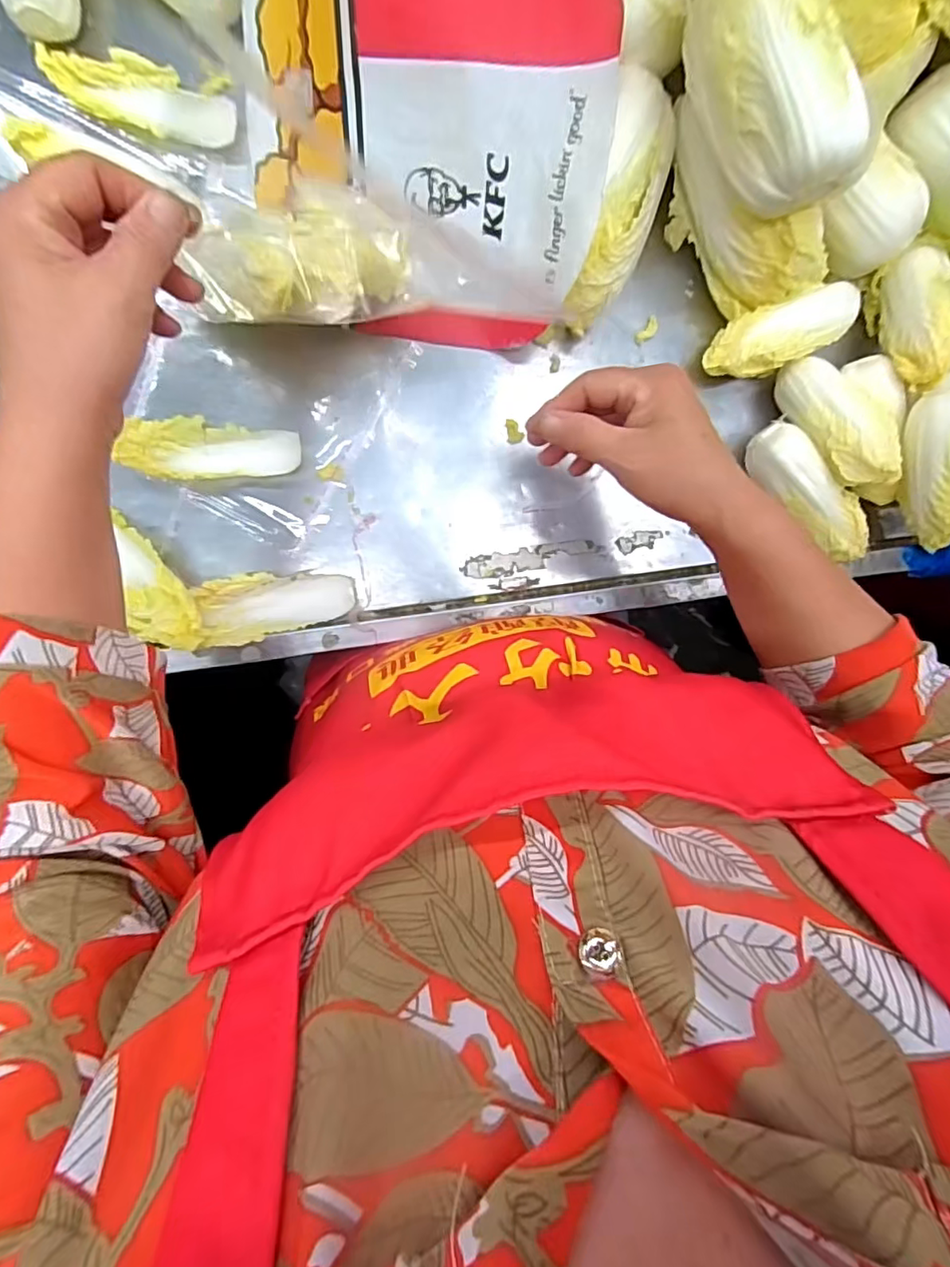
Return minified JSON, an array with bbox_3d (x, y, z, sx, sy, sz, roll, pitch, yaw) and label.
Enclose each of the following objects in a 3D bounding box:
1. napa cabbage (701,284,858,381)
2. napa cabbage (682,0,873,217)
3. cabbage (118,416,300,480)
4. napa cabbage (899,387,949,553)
[{"bbox_3d":[0.236,-0.231,0.446,0.119,0.049,0.045,-22,99,-2],"label":"napa cabbage"},{"bbox_3d":[0.173,-0.323,0.331,0.057,0.053,0.141,-33,99,0],"label":"napa cabbage"},{"bbox_3d":[-0.197,-0.136,0.428,0.123,0.027,0.047,7,97,-6],"label":"cabbage"},{"bbox_3d":[0.352,-0.120,0.430,0.045,0.039,0.121,-14,111,-3],"label":"napa cabbage"}]

